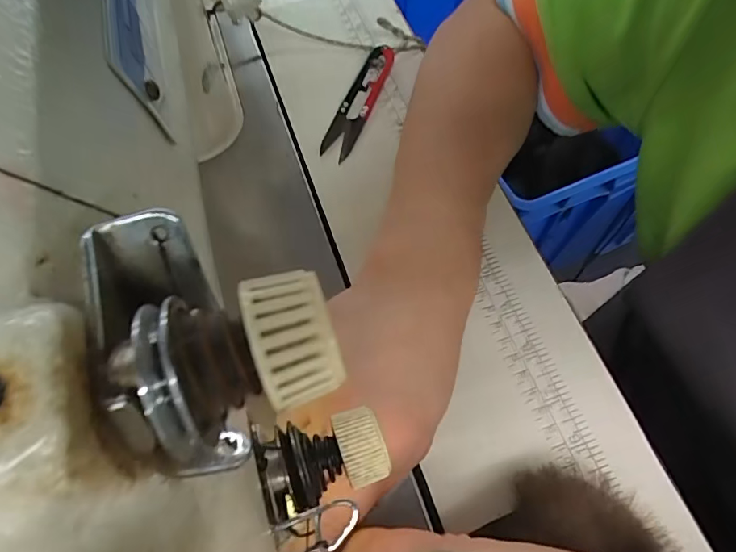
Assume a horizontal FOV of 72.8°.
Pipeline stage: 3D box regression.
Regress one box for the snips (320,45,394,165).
[{"bbox_3d":[-0.005,-0.129,0.362,0.023,0.010,0.113,19,64,10],"label":"snips"}]

